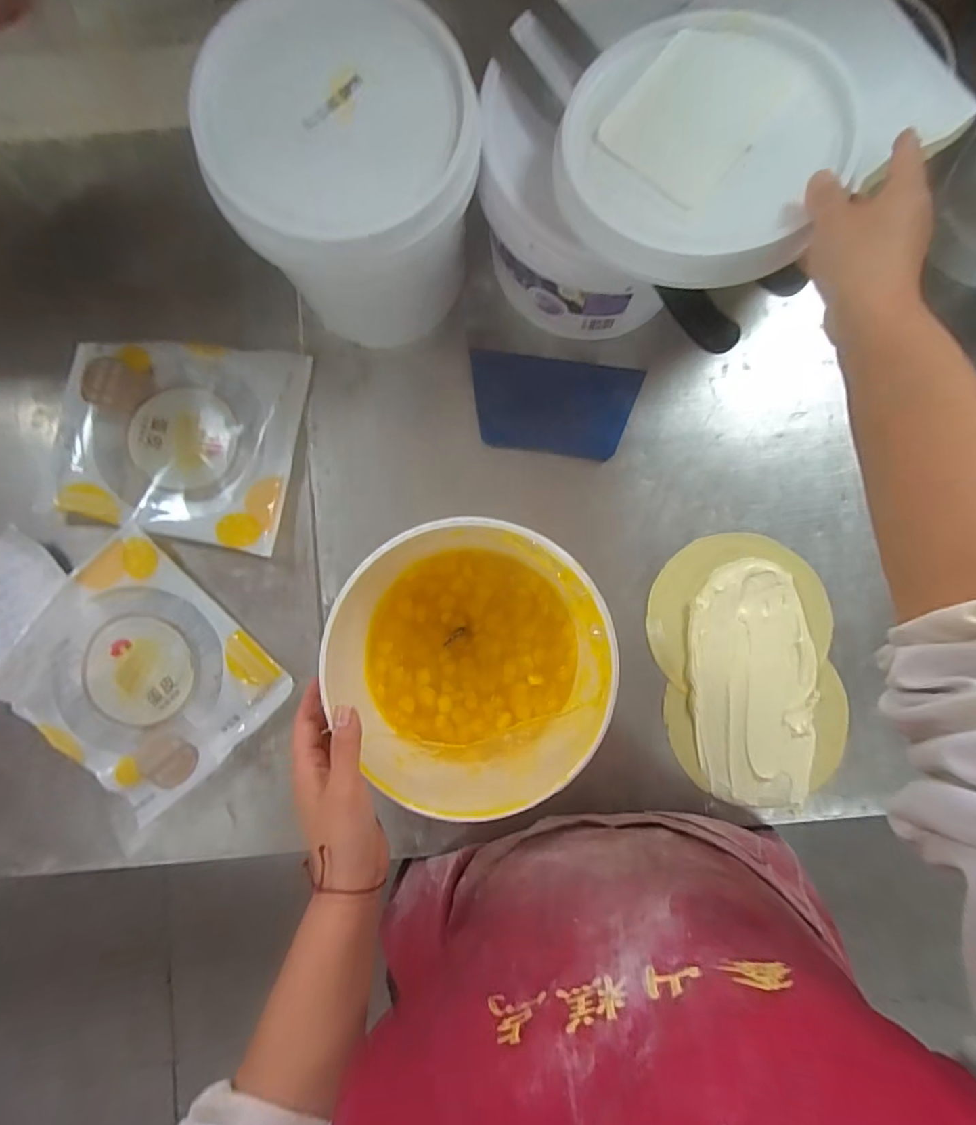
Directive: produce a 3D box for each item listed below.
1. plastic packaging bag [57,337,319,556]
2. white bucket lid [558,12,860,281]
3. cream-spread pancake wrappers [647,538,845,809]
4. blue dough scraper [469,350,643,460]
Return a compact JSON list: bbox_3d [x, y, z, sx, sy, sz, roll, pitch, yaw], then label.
[{"bbox_3d":[-0.309,-0.131,0.555,0.222,0.045,0.204,11,86,1],"label":"plastic packaging bag"},{"bbox_3d":[0.151,-0.290,0.378,0.190,0.026,0.188,-1,85,7],"label":"white bucket lid"},{"bbox_3d":[0.261,0.108,0.550,0.176,0.023,0.261,-10,86,-1],"label":"cream-spread pancake wrappers"},{"bbox_3d":[0.068,-0.166,0.570,0.170,0.010,0.101,8,86,1],"label":"blue dough scraper"}]

